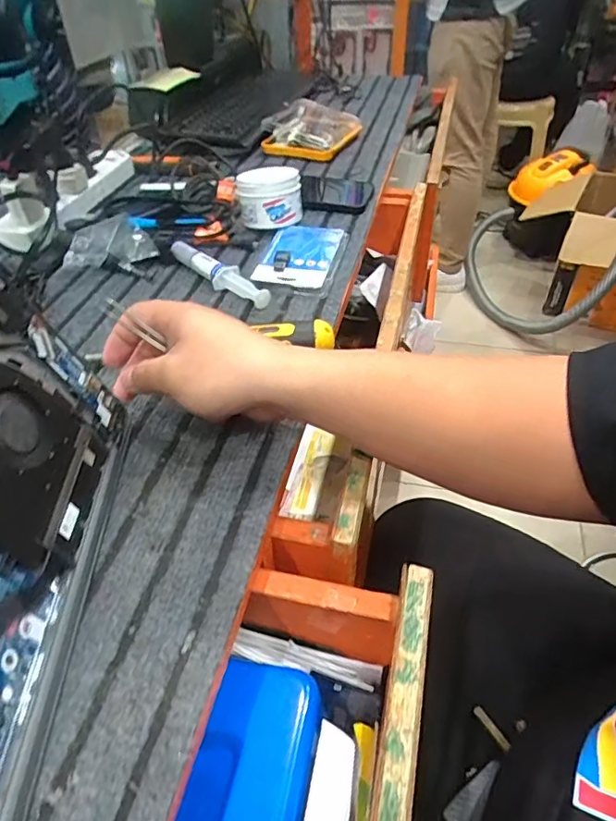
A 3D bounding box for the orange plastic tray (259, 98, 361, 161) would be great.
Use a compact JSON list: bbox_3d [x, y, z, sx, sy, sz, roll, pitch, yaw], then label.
[{"bbox_3d":[0.010,-0.469,0.870,0.136,0.044,0.154,11,45,15],"label":"orange plastic tray"}]

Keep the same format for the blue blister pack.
[{"bbox_3d":[-0.009,-0.179,0.599,0.093,0.016,0.132,6,44,9],"label":"blue blister pack"}]

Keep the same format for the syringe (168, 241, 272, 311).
[{"bbox_3d":[-0.098,-0.148,0.564,0.150,0.018,0.024,31,53,30],"label":"syringe"}]

